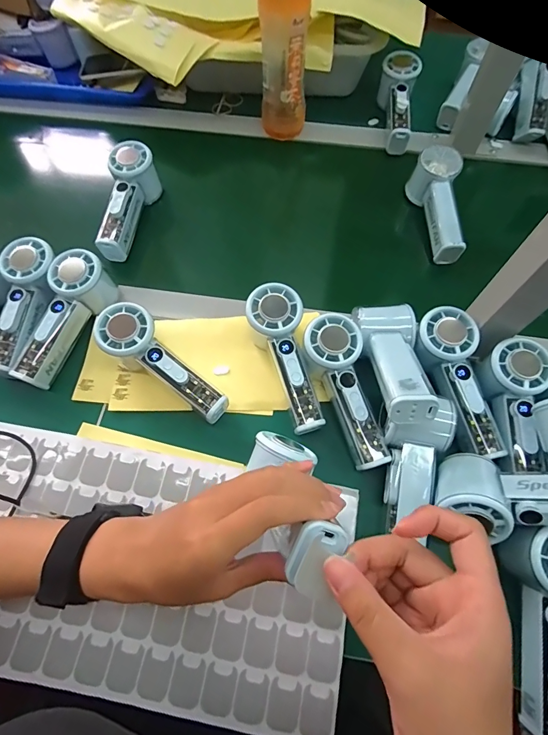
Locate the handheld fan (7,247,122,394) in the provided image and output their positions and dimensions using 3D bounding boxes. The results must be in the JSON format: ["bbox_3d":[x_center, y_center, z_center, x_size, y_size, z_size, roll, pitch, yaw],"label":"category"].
[{"bbox_3d":[-0.235,-0.053,0.428,0.054,0.060,0.158,20,80,10],"label":"handheld fan"}]

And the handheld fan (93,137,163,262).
[{"bbox_3d":[-0.196,-0.215,0.503,0.051,0.064,0.158,11,80,6],"label":"handheld fan"}]

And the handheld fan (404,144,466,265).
[{"bbox_3d":[0.216,-0.210,0.499,0.049,0.055,0.149,-4,77,0],"label":"handheld fan"}]

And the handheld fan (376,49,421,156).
[{"bbox_3d":[0.191,-0.399,0.579,0.055,0.054,0.159,3,81,3],"label":"handheld fan"}]

